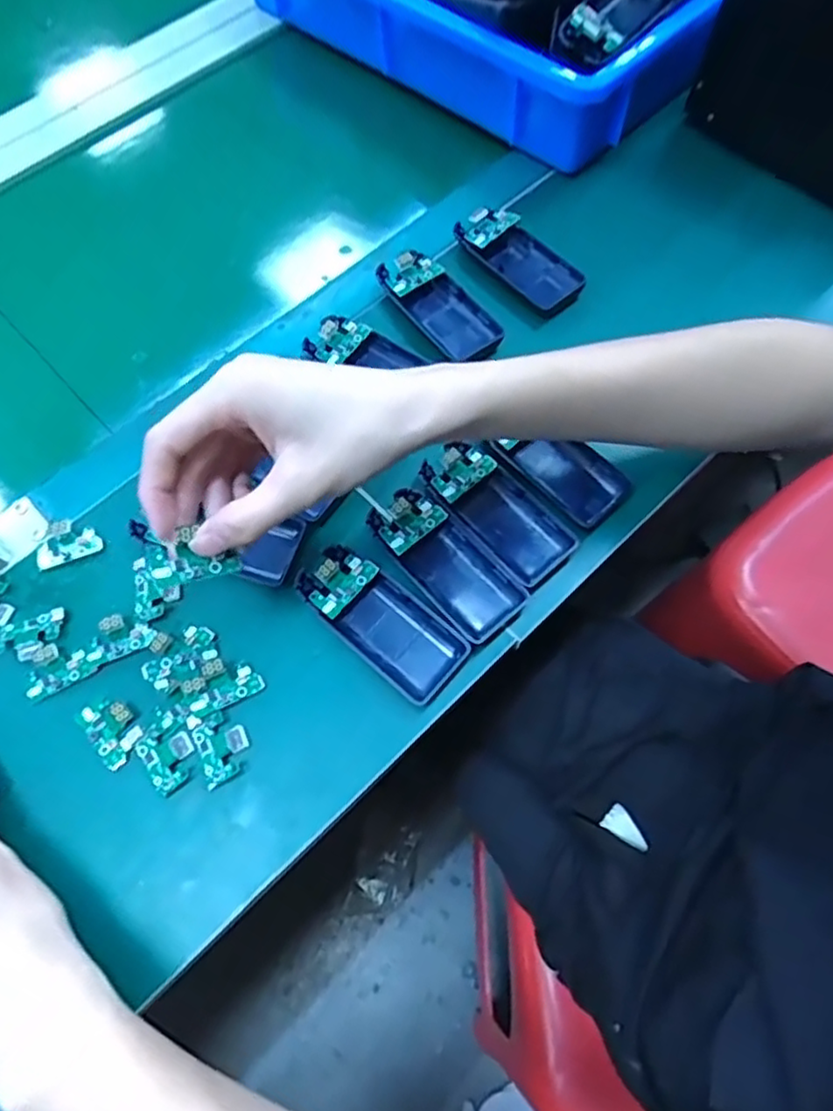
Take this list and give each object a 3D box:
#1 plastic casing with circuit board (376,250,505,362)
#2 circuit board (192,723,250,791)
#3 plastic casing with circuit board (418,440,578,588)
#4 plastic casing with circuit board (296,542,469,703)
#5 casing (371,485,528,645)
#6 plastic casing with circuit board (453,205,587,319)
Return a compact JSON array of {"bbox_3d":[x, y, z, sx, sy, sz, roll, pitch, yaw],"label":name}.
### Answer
[{"bbox_3d":[0.016,-0.178,0.462,0.042,0.016,0.100,-37,69,-13],"label":"plastic casing with circuit board"},{"bbox_3d":[-0.104,0.106,0.355,0.027,0.008,0.032,-21,66,-6],"label":"circuit board"},{"bbox_3d":[0.049,-0.029,0.398,0.044,0.016,0.099,-38,69,-13],"label":"plastic casing with circuit board"},{"bbox_3d":[-0.021,0.036,0.375,0.102,0.015,0.045,38,73,18],"label":"plastic casing with circuit board"},{"bbox_3d":[0.017,0.001,0.385,0.044,0.016,0.101,-39,69,-13],"label":"casing"},{"bbox_3d":[0.073,-0.216,0.473,0.044,0.019,0.098,-39,70,-14],"label":"plastic casing with circuit board"}]

